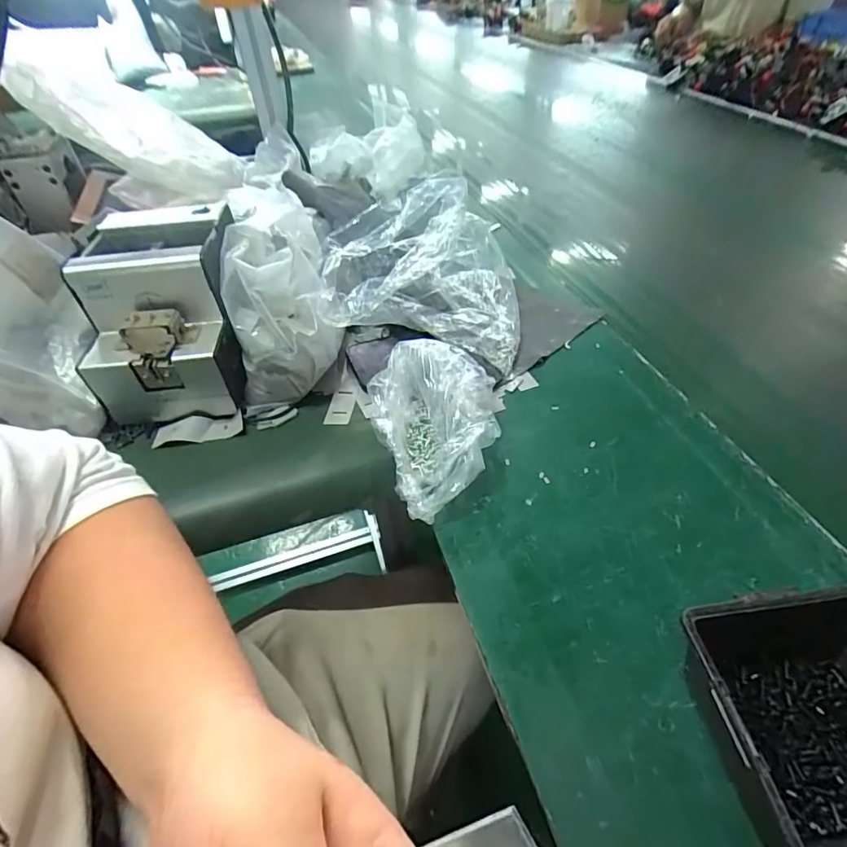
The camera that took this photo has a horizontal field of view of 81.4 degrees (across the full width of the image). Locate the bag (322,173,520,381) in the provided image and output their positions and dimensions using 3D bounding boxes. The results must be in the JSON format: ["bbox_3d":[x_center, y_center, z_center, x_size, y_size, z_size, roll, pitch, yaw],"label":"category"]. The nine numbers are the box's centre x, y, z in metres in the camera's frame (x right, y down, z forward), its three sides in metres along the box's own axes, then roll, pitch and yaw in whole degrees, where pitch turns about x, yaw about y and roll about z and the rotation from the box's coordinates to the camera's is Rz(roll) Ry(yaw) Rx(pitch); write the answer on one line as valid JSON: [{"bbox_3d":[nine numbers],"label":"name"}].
[{"bbox_3d":[0.006,-0.173,0.548,0.200,0.153,0.202,-1,46,2],"label":"bag"}]

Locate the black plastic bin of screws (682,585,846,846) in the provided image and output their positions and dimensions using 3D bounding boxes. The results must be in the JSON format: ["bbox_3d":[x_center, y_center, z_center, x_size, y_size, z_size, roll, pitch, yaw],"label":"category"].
[{"bbox_3d":[0.221,0.160,0.272,0.133,0.064,0.118,-8,46,-5],"label":"black plastic bin of screws"}]

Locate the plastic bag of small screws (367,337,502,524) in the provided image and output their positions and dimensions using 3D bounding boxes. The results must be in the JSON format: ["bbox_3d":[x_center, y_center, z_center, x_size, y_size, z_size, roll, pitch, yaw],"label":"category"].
[{"bbox_3d":[0.013,0.000,0.440,0.116,0.071,0.157,-8,46,-4],"label":"plastic bag of small screws"}]

